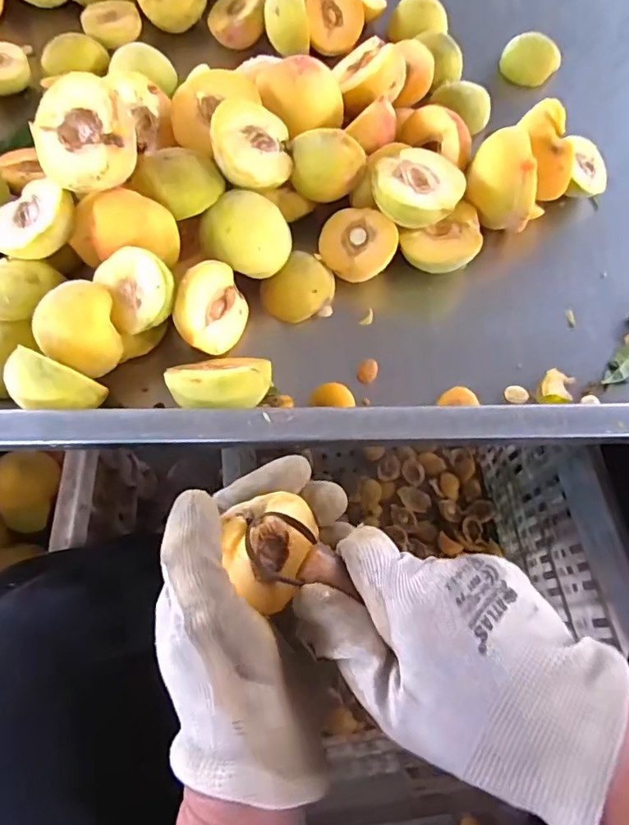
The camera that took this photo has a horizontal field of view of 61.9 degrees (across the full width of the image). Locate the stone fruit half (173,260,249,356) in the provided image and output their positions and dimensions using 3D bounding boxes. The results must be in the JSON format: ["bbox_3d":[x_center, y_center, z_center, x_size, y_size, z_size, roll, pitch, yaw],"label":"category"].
[{"bbox_3d":[-0.080,-0.074,0.366,0.032,0.063,0.057,16,62,30],"label":"stone fruit half"}]

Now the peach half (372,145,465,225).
[{"bbox_3d":[0.074,-0.161,0.385,0.063,0.030,0.063,1,66,-2],"label":"peach half"}]

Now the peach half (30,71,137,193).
[{"bbox_3d":[-0.146,-0.180,0.348,0.062,0.036,0.069,7,98,12],"label":"peach half"}]

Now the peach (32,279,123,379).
[{"bbox_3d":[-0.149,-0.055,0.334,0.046,0.038,0.054,-14,67,-8],"label":"peach"}]

